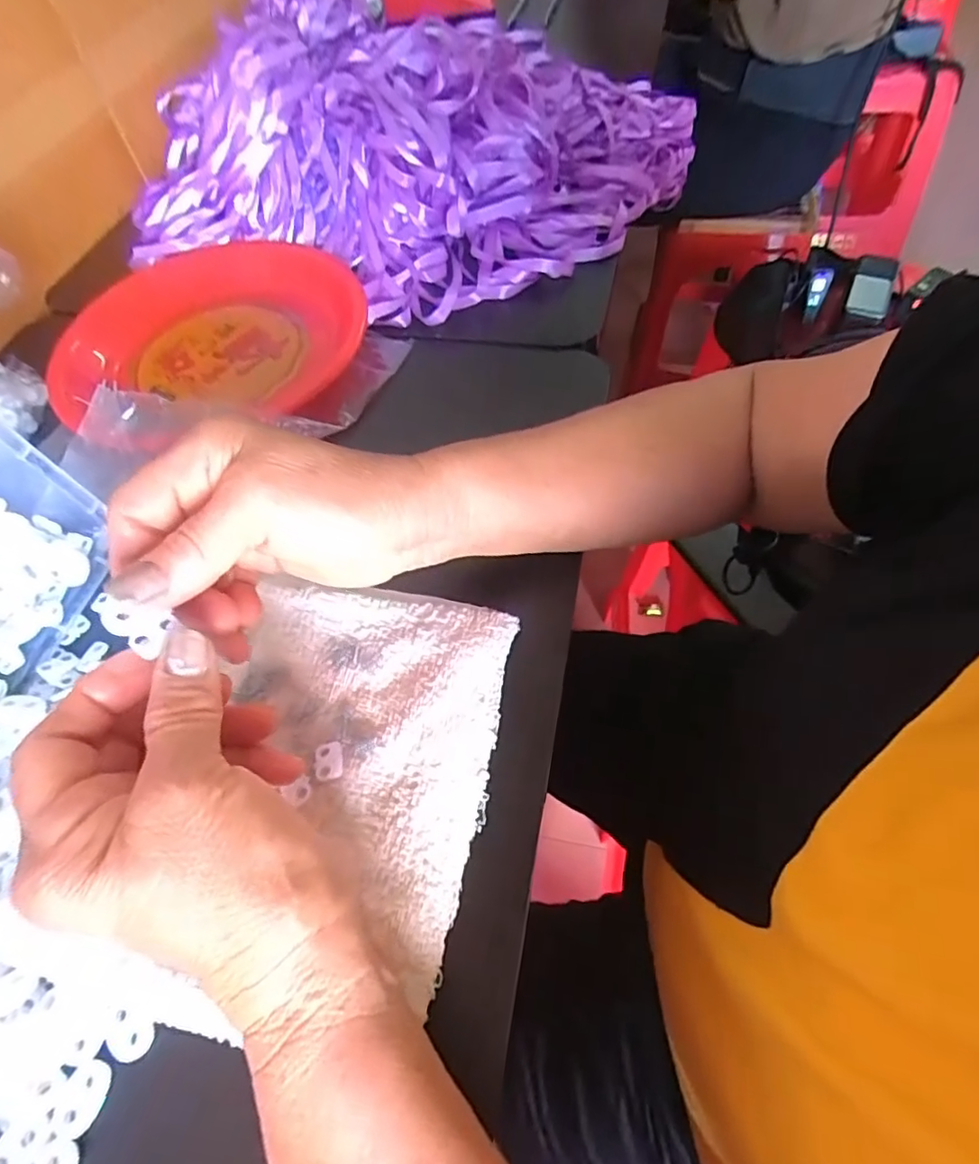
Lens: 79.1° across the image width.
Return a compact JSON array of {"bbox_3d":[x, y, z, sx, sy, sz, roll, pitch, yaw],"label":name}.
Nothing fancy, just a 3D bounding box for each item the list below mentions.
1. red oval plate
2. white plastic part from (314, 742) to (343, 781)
[{"bbox_3d":[-0.217,-0.193,0.460,0.229,0.040,0.191,-26,59,-11],"label":"red oval plate"},{"bbox_3d":[-0.073,0.081,0.270,0.012,0.004,0.018,-14,58,-4],"label":"white plastic part"}]

